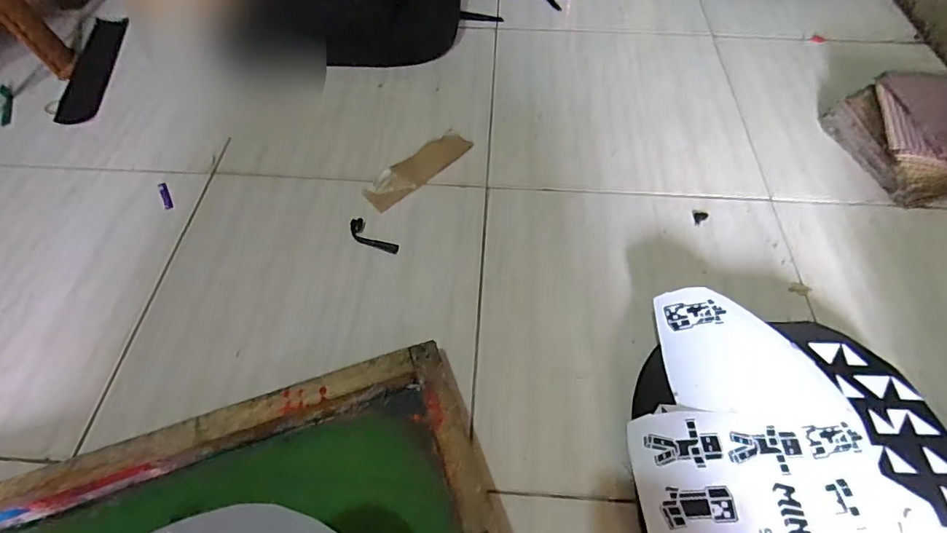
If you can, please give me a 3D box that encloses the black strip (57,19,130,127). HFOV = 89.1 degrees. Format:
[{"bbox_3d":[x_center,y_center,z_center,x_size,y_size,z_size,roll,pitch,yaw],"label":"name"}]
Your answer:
[{"bbox_3d":[-0.674,-0.359,0.854,0.071,0.007,0.305,-10,57,-6],"label":"black strip"}]

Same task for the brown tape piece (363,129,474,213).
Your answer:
[{"bbox_3d":[-0.080,-0.143,0.702,0.176,0.011,0.053,-40,65,-22],"label":"brown tape piece"}]

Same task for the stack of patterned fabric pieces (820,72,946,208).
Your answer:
[{"bbox_3d":[0.672,-0.185,0.686,0.257,0.068,0.203,3,57,2],"label":"stack of patterned fabric pieces"}]

